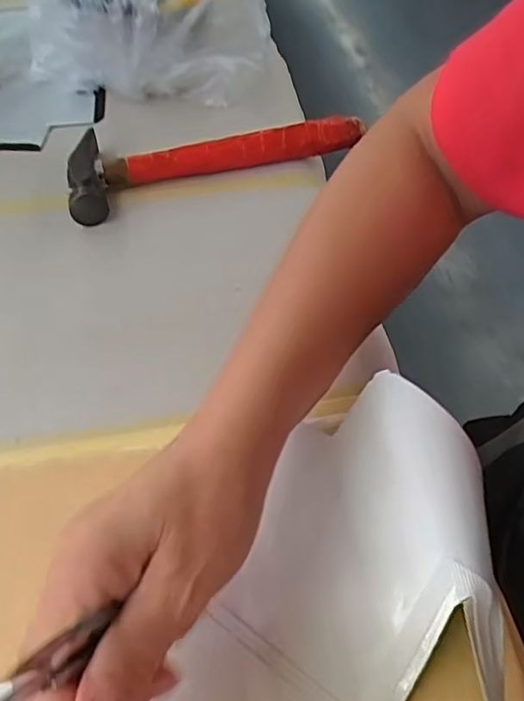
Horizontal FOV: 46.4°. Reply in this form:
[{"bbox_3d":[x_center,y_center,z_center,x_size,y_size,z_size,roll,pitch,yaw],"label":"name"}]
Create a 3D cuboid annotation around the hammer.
[{"bbox_3d":[-0.042,-0.166,0.505,0.241,0.030,0.089,-18,54,-14],"label":"hammer"}]

